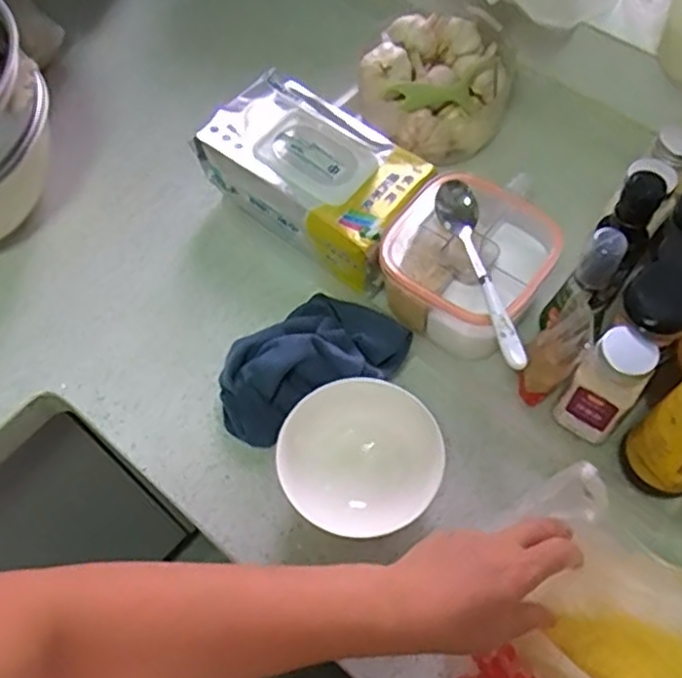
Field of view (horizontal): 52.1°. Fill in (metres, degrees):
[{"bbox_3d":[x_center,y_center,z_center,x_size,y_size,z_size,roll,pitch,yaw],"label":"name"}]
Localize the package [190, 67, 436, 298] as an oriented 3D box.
[{"bbox_3d":[-0.024,-0.156,0.695,0.222,0.110,0.120,37,68,20],"label":"package"}]

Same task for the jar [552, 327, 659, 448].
[{"bbox_3d":[0.215,0.044,0.566,0.047,0.120,0.057,-41,67,-19],"label":"jar"}]

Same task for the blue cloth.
[{"bbox_3d":[-0.028,0.021,0.619,0.107,0.074,0.172,40,70,22],"label":"blue cloth"}]

